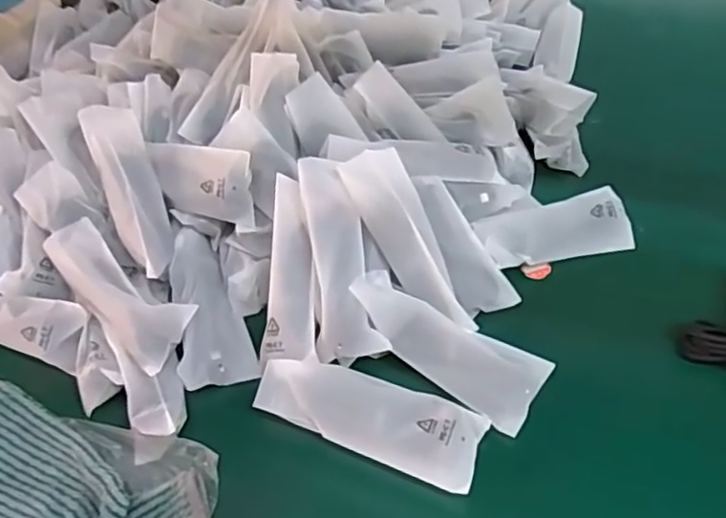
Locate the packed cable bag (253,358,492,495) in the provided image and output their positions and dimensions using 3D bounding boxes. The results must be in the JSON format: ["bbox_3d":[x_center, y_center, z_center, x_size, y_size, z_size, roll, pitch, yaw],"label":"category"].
[{"bbox_3d":[0.005,0.105,0.452,0.154,0.011,0.056,21,62,12],"label":"packed cable bag"}]

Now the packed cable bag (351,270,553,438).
[{"bbox_3d":[0.059,0.061,0.478,0.149,0.026,0.054,33,57,10],"label":"packed cable bag"}]

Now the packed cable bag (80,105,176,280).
[{"bbox_3d":[-0.194,-0.056,0.545,0.045,0.032,0.153,-19,76,-13],"label":"packed cable bag"}]

